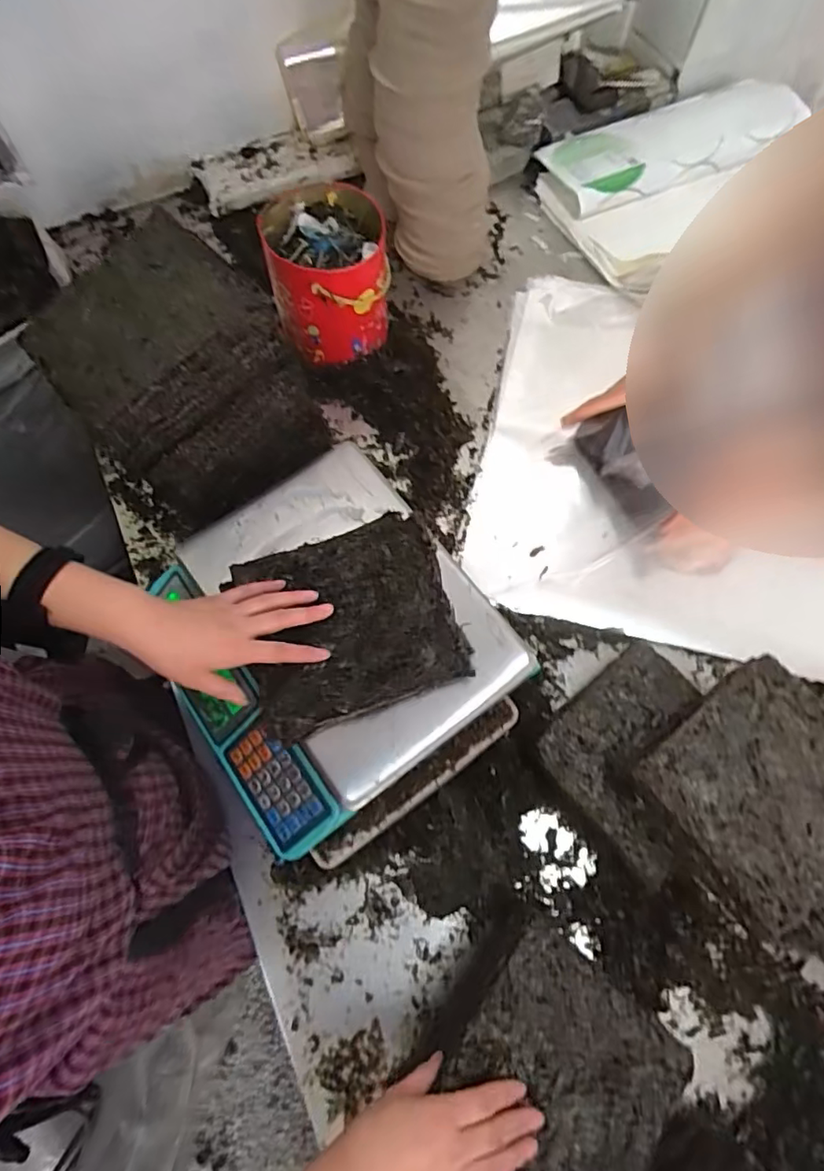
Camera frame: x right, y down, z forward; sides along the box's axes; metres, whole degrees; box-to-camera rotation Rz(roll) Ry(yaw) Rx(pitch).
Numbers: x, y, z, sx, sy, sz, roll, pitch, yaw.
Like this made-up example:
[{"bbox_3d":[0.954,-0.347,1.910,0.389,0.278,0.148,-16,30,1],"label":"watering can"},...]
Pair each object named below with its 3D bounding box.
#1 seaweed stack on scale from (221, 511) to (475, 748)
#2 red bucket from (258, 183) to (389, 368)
[{"bbox_3d":[-0.063,0.034,0.560,0.198,0.025,0.181,-20,71,-6],"label":"seaweed stack on scale"},{"bbox_3d":[-0.117,-0.442,0.820,0.157,0.151,0.165,2,67,-4],"label":"red bucket"}]

